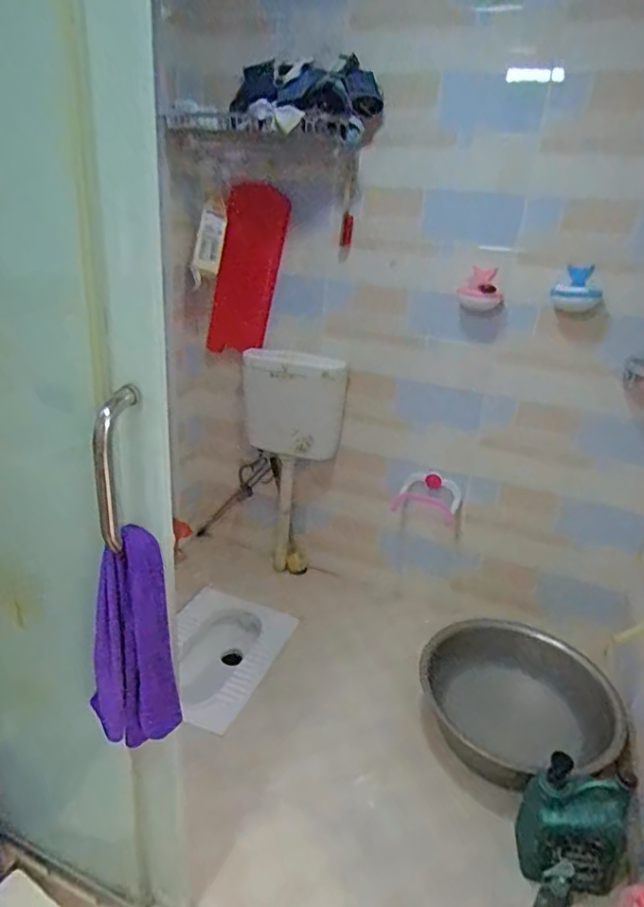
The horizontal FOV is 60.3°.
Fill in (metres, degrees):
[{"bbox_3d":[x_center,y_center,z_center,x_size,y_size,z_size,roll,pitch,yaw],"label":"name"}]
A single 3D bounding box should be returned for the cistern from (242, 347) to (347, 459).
[{"bbox_3d":[-0.091,-0.152,1.832,0.325,0.387,0.119,6,24,4],"label":"cistern"}]

